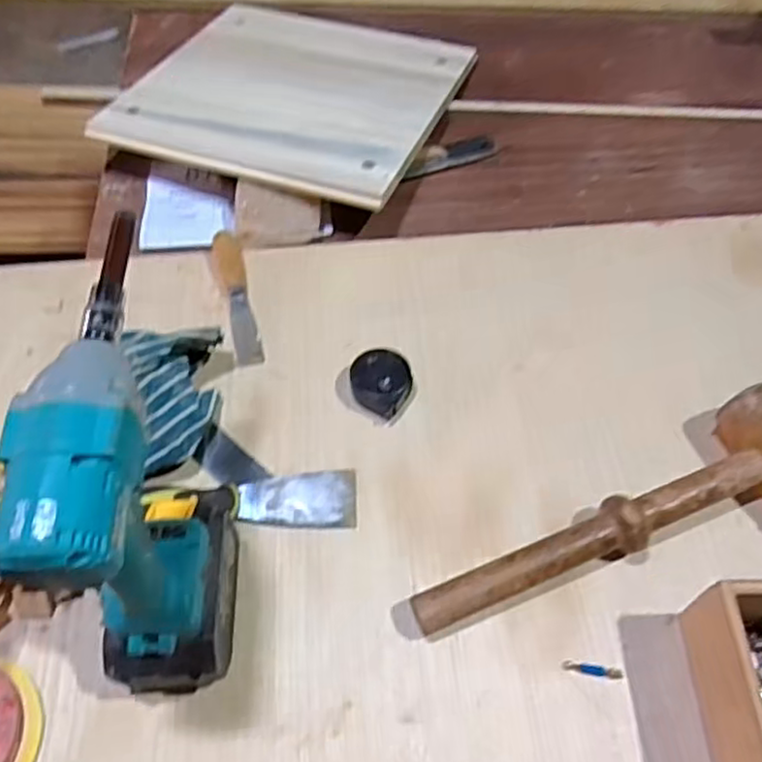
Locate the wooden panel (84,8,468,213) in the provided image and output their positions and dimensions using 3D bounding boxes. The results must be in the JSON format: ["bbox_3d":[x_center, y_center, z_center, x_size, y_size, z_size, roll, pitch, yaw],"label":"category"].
[{"bbox_3d":[-0.101,-0.357,0.840,0.355,0.022,0.332,19,58,11],"label":"wooden panel"}]

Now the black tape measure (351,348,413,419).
[{"bbox_3d":[0.001,0.001,0.635,0.055,0.027,0.057,-1,58,1],"label":"black tape measure"}]

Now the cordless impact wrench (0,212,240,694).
[{"bbox_3d":[-0.154,0.064,0.451,0.075,0.253,0.225,-5,56,-2],"label":"cordless impact wrench"}]

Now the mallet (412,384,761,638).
[{"bbox_3d":[0.195,0.113,0.539,0.359,0.059,0.108,-21,59,-11],"label":"mallet"}]

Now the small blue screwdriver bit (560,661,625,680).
[{"bbox_3d":[0.155,0.211,0.507,0.043,0.004,0.008,8,58,7],"label":"small blue screwdriver bit"}]

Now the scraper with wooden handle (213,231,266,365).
[{"bbox_3d":[-0.145,-0.087,0.700,0.028,0.016,0.162,-13,58,-6],"label":"scraper with wooden handle"}]

